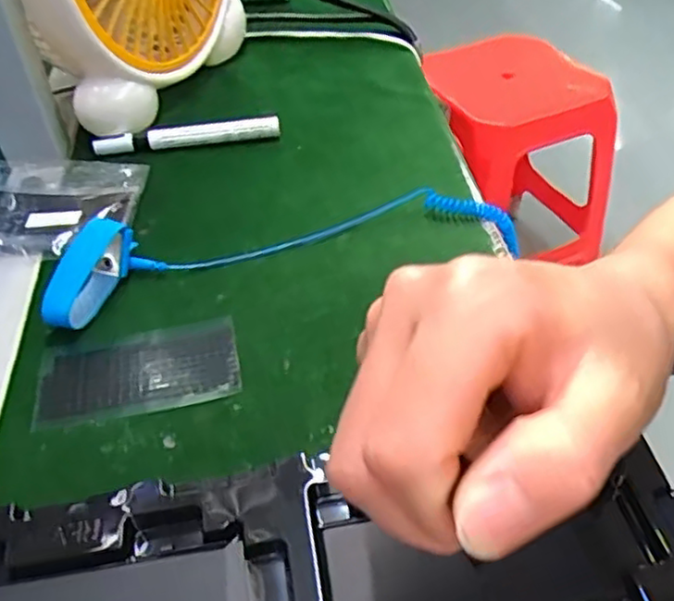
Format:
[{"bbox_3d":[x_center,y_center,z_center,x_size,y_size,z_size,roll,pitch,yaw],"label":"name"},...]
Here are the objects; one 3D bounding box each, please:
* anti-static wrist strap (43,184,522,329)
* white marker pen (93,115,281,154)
[{"bbox_3d":[-0.034,-0.053,0.441,0.297,0.034,0.092,-12,45,-10],"label":"anti-static wrist strap"},{"bbox_3d":[-0.115,-0.129,0.531,0.141,0.014,0.012,-7,44,-4],"label":"white marker pen"}]

